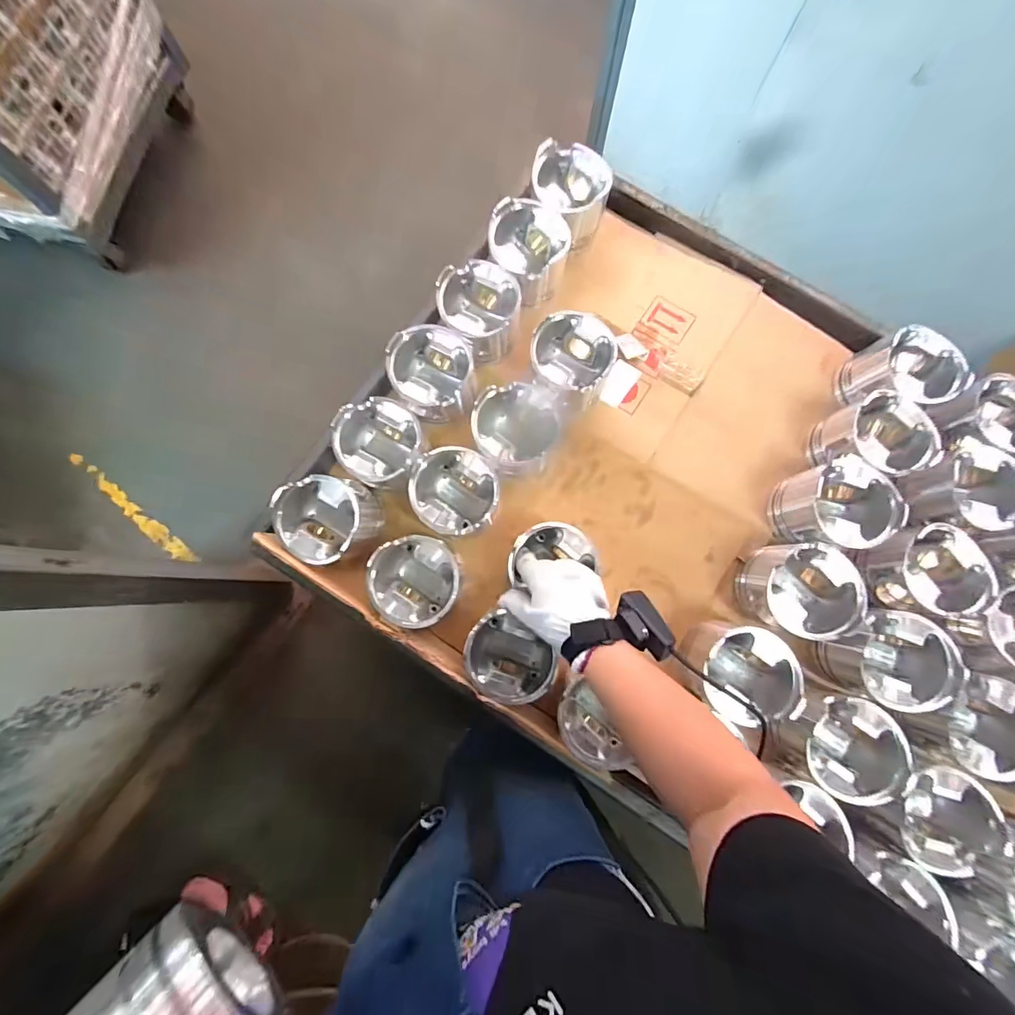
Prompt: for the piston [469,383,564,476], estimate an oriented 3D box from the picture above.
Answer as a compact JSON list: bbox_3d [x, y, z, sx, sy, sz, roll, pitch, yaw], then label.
[{"bbox_3d":[0.015,-0.101,0.613,0.119,0.072,0.113,-5,80,-2],"label":"piston"}]

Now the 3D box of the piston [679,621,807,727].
[{"bbox_3d":[0.287,0.204,0.564,0.113,0.091,0.107,0,80,-1],"label":"piston"}]

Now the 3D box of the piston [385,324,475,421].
[{"bbox_3d":[-0.103,-0.185,0.624,0.113,0.071,0.115,2,80,0],"label":"piston"}]

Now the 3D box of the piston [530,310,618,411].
[{"bbox_3d":[0.088,-0.202,0.634,0.111,0.090,0.110,0,80,-1],"label":"piston"}]

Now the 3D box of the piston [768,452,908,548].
[{"bbox_3d":[0.426,0.001,0.596,0.118,0.083,0.114,-23,81,-5],"label":"piston"}]

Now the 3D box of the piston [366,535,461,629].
[{"bbox_3d":[-0.118,0.097,0.592,0.109,0.083,0.109,0,80,-1],"label":"piston"}]

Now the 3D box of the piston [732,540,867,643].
[{"bbox_3d":[0.370,0.106,0.581,0.111,0.087,0.114,12,80,1],"label":"piston"}]

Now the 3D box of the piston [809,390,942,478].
[{"bbox_3d":[0.494,-0.092,0.614,0.111,0.089,0.101,0,80,-1],"label":"piston"}]

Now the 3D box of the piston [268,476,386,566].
[{"bbox_3d":[-0.238,0.020,0.604,0.114,0.085,0.108,-2,80,-1],"label":"piston"}]

